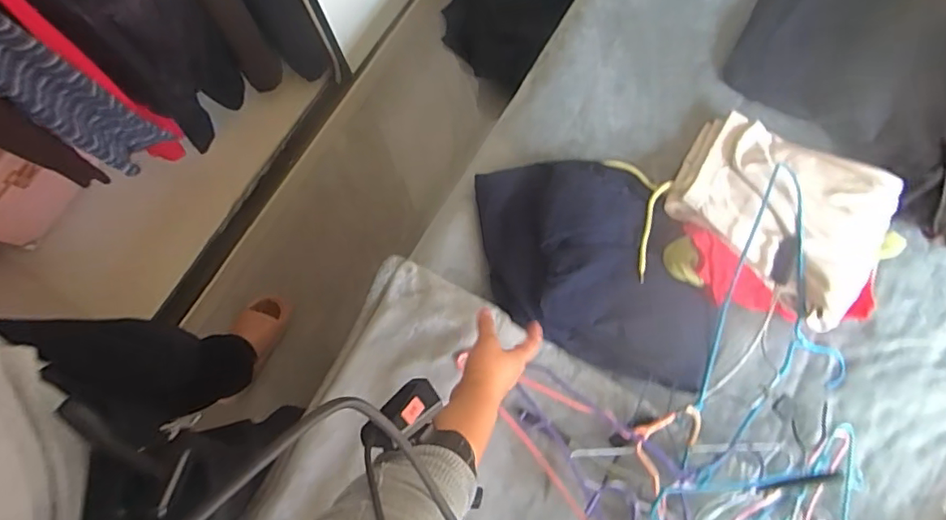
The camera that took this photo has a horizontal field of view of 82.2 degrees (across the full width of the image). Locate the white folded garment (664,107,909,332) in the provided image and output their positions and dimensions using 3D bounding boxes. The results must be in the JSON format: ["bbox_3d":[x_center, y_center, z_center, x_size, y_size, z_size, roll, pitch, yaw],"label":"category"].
[{"bbox_3d":[0.440,-0.076,0.787,0.284,0.052,0.235,34,81,9],"label":"white folded garment"}]

